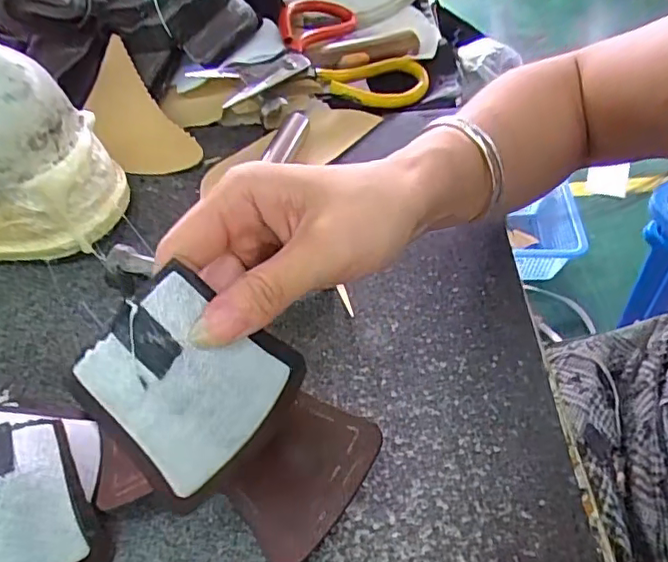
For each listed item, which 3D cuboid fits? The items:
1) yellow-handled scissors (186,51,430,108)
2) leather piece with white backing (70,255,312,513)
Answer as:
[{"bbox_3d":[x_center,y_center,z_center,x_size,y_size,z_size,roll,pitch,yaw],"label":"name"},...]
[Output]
[{"bbox_3d":[-0.008,-0.161,0.470,0.194,0.020,0.060,-7,50,-23],"label":"yellow-handled scissors"},{"bbox_3d":[-0.053,0.039,0.219,0.070,0.074,0.017,-51,23,-22],"label":"leather piece with white backing"}]

